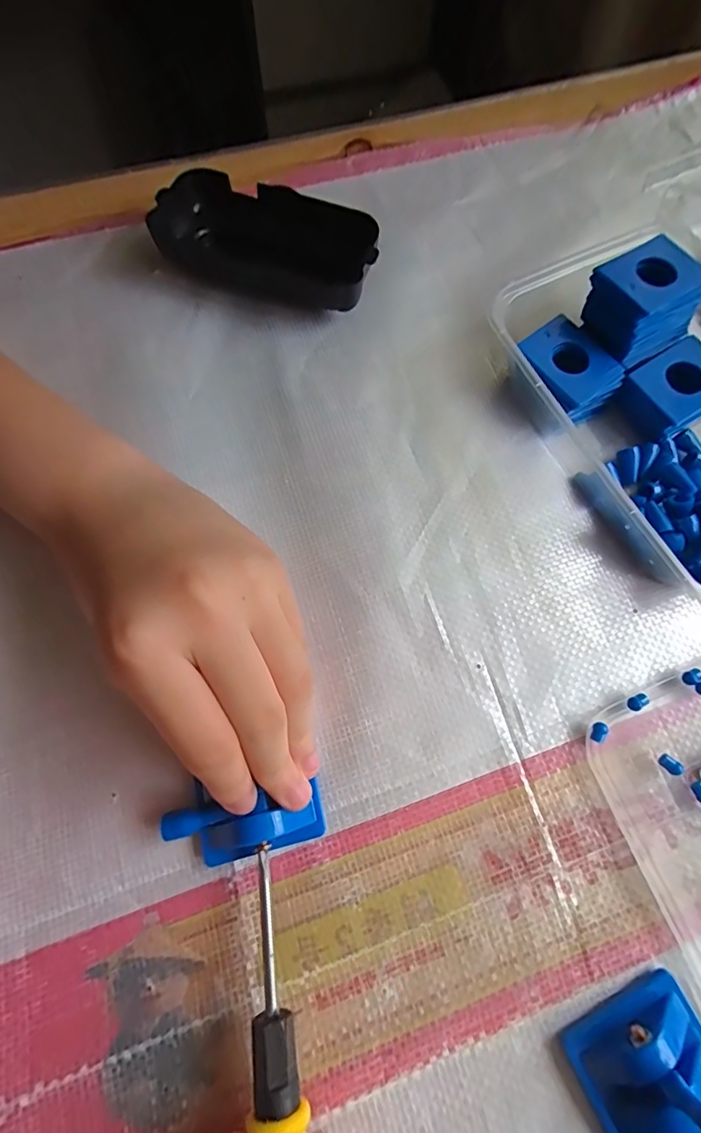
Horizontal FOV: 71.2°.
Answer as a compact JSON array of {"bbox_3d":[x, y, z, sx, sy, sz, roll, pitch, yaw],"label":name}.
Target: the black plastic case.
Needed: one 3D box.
[{"bbox_3d":[-0.041,-0.168,0.255,0.112,0.027,0.051,20,72,6],"label":"black plastic case"}]

